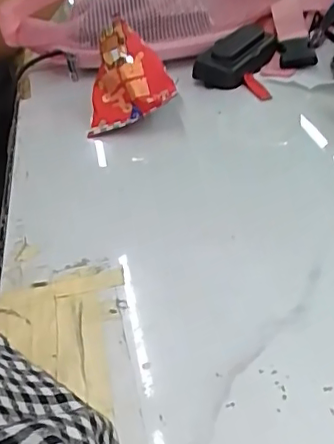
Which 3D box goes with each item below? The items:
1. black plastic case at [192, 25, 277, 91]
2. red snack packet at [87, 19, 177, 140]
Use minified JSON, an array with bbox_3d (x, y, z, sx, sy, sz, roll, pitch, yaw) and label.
[{"bbox_3d":[0.072,-0.170,0.584,0.050,0.032,0.097,19,43,33],"label":"black plastic case"},{"bbox_3d":[-0.039,-0.133,0.518,0.079,0.069,0.079,-11,35,-5],"label":"red snack packet"}]

